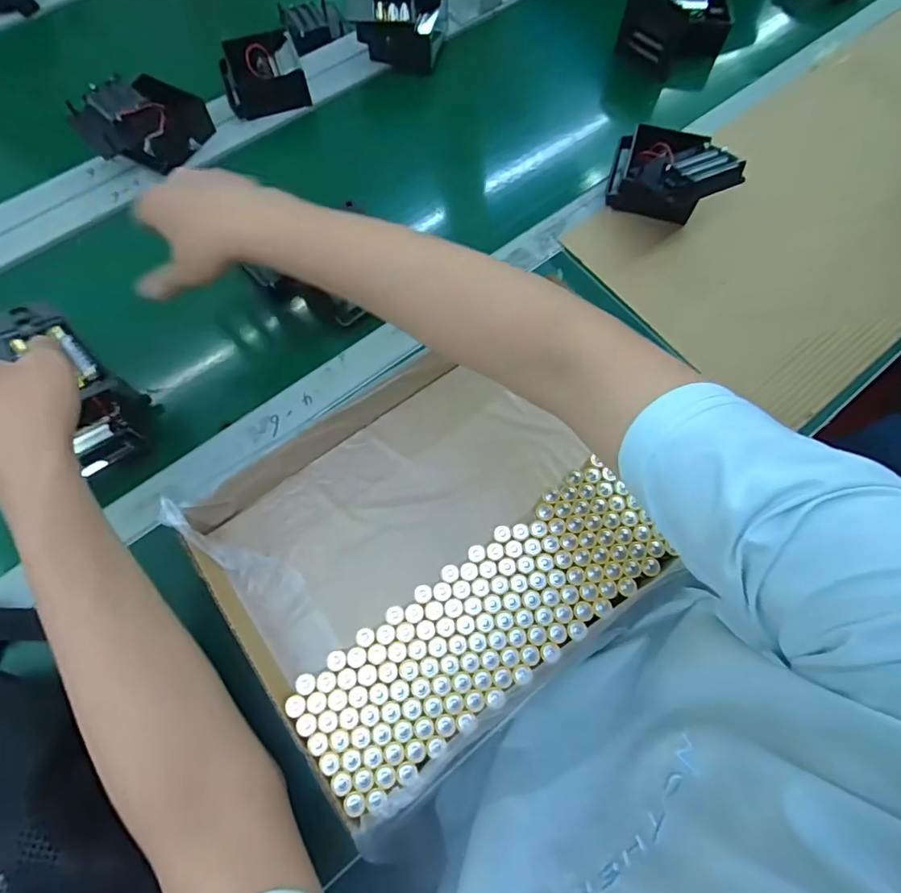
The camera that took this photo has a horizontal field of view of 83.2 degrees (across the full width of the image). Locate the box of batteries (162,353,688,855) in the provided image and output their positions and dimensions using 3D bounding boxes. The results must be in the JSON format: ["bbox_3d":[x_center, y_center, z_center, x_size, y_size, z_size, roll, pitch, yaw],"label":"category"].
[{"bbox_3d":[-0.022,0.074,0.399,0.290,0.057,0.263,-34,74,-14],"label":"box of batteries"}]

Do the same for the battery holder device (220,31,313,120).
[{"bbox_3d":[-0.226,-0.449,0.611,0.094,0.033,0.095,-15,71,-6],"label":"battery holder device"}]

